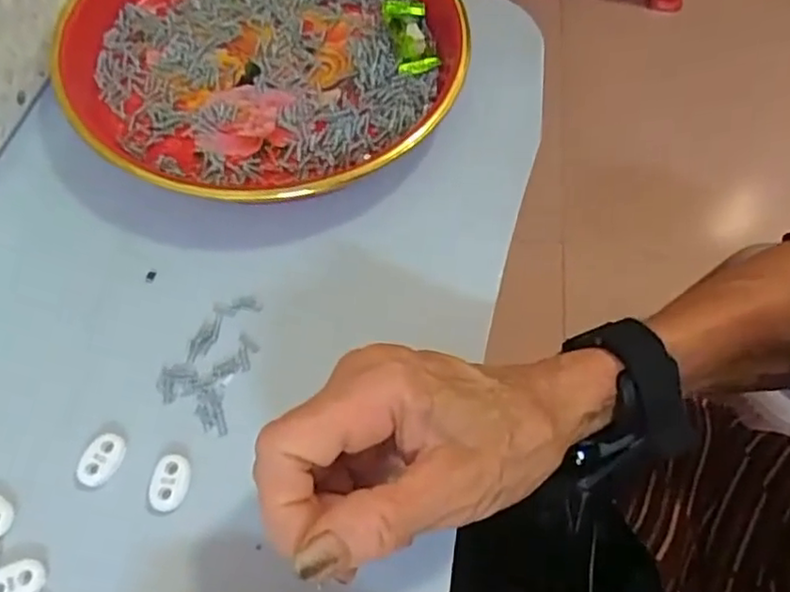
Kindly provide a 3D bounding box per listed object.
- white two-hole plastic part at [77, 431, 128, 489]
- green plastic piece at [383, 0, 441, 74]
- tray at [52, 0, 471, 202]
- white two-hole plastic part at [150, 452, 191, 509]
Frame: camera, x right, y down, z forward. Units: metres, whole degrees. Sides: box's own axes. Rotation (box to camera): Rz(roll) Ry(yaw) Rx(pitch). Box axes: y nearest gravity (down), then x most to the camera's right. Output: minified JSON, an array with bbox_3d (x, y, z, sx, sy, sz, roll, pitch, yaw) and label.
[{"bbox_3d":[-0.122,0.068,0.277,0.016,0.005,0.022,13,60,5],"label":"white two-hole plastic part"},{"bbox_3d":[0.010,-0.153,0.385,0.024,0.011,0.052,-13,74,-9],"label":"green plastic piece"},{"bbox_3d":[-0.070,-0.137,0.376,0.216,0.037,0.214,-38,68,-21],"label":"tray"},{"bbox_3d":[-0.092,0.076,0.274,0.014,0.006,0.022,4,60,0],"label":"white two-hole plastic part"}]

